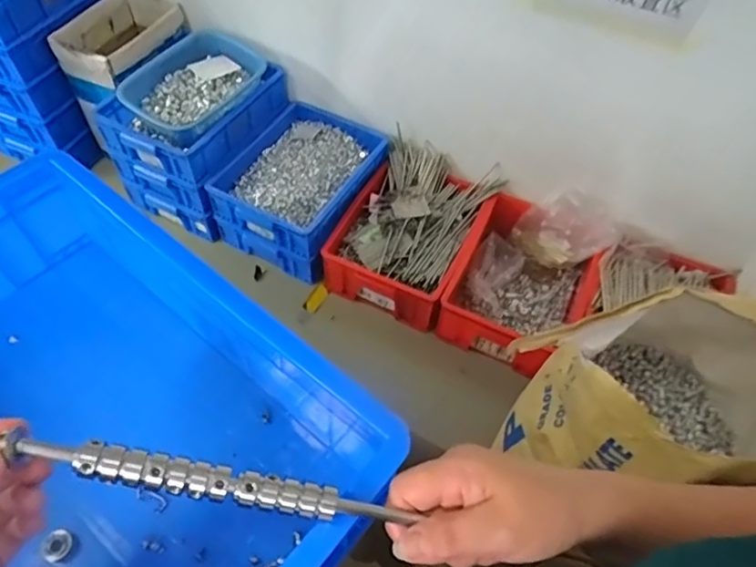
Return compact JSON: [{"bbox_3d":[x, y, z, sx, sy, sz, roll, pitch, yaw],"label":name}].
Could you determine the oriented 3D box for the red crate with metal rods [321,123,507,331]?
[{"bbox_3d":[0.088,-0.157,1.475,0.333,0.164,0.466,24,56,14],"label":"red crate with metal rods"}]

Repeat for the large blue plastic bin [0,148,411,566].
[{"bbox_3d":[-0.225,0.110,0.395,0.405,0.115,0.298,35,59,21],"label":"large blue plastic bin"}]

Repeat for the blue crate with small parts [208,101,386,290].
[{"bbox_3d":[-0.204,-0.269,1.552,0.323,0.171,0.463,21,55,12],"label":"blue crate with small parts"}]

